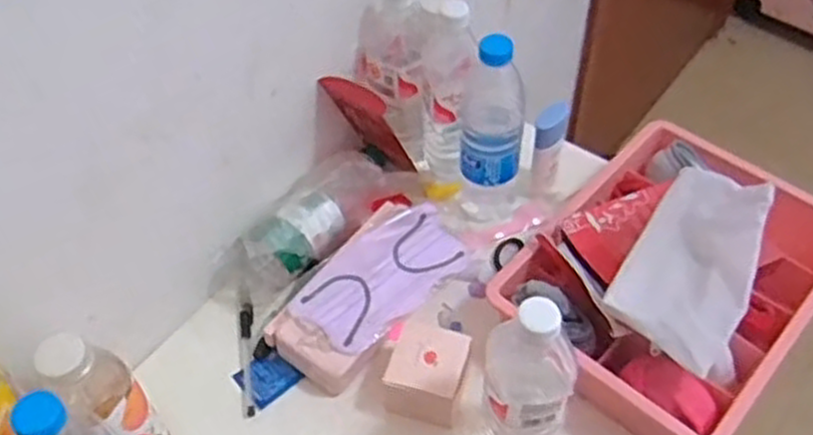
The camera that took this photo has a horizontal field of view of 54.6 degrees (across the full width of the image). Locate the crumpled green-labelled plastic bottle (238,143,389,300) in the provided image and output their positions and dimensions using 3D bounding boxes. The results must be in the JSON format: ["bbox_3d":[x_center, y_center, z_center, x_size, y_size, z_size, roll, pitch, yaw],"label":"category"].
[{"bbox_3d":[-0.085,-0.011,0.819,0.059,0.063,0.219,30,59,23],"label":"crumpled green-labelled plastic bottle"}]

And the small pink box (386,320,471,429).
[{"bbox_3d":[0.018,0.141,0.718,0.072,0.060,0.071,12,53,11],"label":"small pink box"}]

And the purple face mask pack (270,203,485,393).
[{"bbox_3d":[-0.029,0.070,0.779,0.111,0.048,0.215,30,59,23],"label":"purple face mask pack"}]

